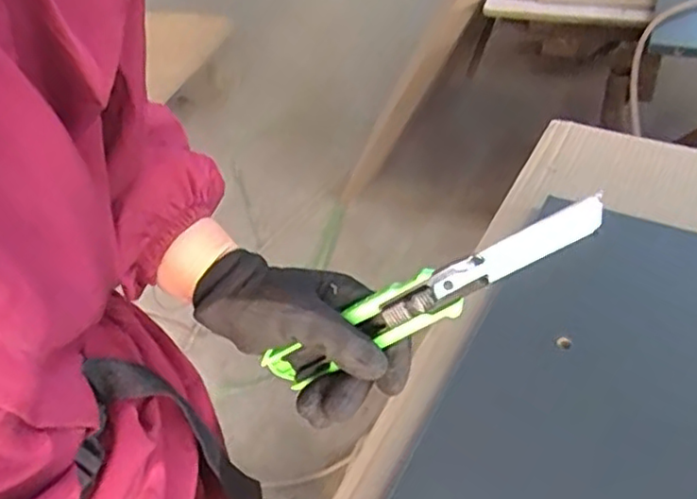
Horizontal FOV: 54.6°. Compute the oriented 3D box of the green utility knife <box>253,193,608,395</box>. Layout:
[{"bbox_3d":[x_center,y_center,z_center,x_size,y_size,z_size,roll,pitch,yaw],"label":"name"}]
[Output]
[{"bbox_3d":[0.037,0.030,0.377,0.216,0.028,0.017,-31,42,27],"label":"green utility knife"}]

